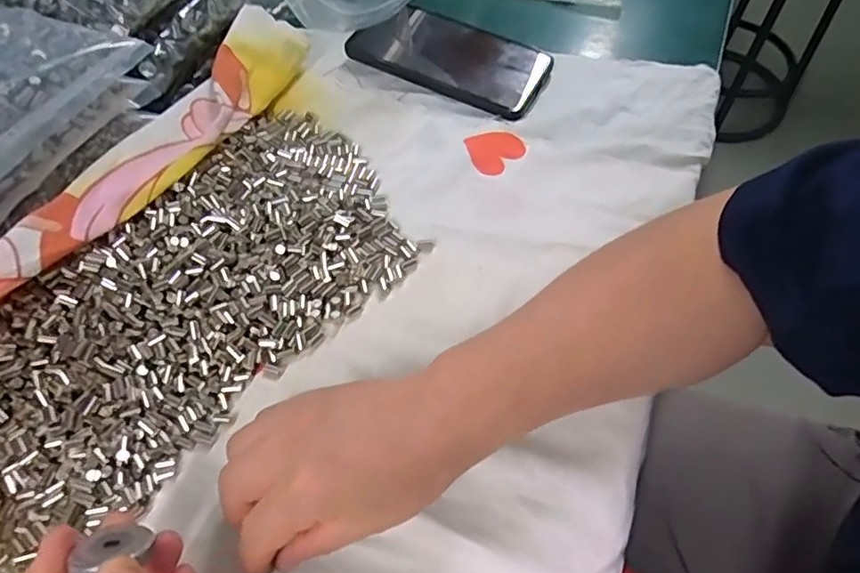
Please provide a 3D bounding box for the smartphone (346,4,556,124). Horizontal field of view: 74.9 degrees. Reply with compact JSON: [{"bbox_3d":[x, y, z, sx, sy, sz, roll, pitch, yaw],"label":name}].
[{"bbox_3d":[0.018,-0.194,0.471,0.159,0.016,0.083,26,62,16],"label":"smartphone"}]

